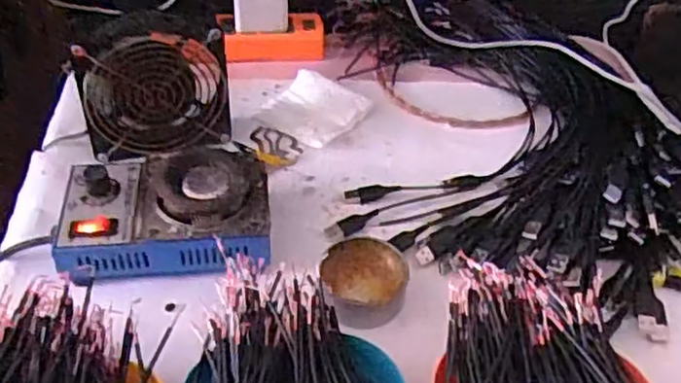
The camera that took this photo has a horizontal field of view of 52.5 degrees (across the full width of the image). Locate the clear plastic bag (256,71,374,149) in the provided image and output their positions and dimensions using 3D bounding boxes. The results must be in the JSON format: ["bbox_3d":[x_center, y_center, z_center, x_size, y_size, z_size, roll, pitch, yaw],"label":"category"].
[{"bbox_3d":[-0.024,-0.080,0.663,0.083,0.014,0.080,31,51,25],"label":"clear plastic bag"}]

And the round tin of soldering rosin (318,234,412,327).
[{"bbox_3d":[0.017,0.066,0.501,0.061,0.024,0.068,4,44,0],"label":"round tin of soldering rosin"}]

